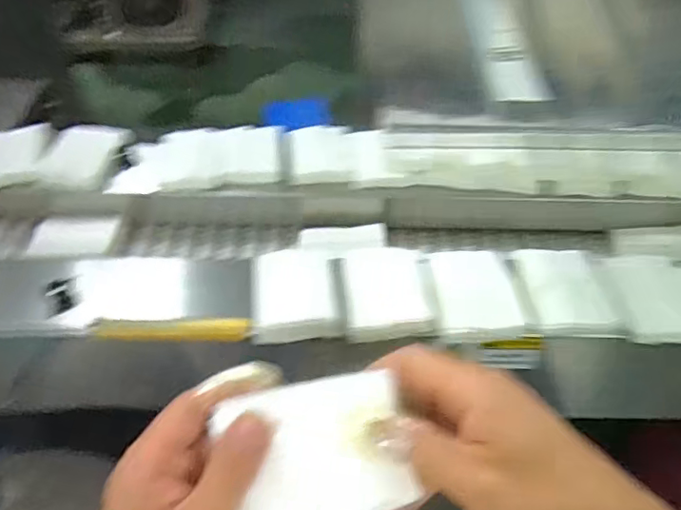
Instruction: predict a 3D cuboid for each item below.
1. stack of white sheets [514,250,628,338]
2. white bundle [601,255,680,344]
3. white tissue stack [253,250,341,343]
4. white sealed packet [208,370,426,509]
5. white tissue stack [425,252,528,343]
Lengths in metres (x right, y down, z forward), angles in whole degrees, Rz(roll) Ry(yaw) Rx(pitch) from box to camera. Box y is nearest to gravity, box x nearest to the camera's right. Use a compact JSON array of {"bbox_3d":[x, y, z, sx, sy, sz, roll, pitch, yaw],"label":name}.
[{"bbox_3d":[0.214,0.032,0.530,0.081,0.013,0.104,-3,46,-4],"label":"stack of white sheets"},{"bbox_3d":[0.299,0.039,0.527,0.079,0.016,0.097,2,46,1],"label":"white bundle"},{"bbox_3d":[-0.046,0.037,0.534,0.077,0.018,0.099,-8,46,-8],"label":"white tissue stack"},{"bbox_3d":[-0.012,0.109,0.300,0.093,0.010,0.079,-15,80,-6],"label":"white sealed packet"},{"bbox_3d":[0.130,0.034,0.539,0.077,0.019,0.108,1,46,0],"label":"white tissue stack"}]

